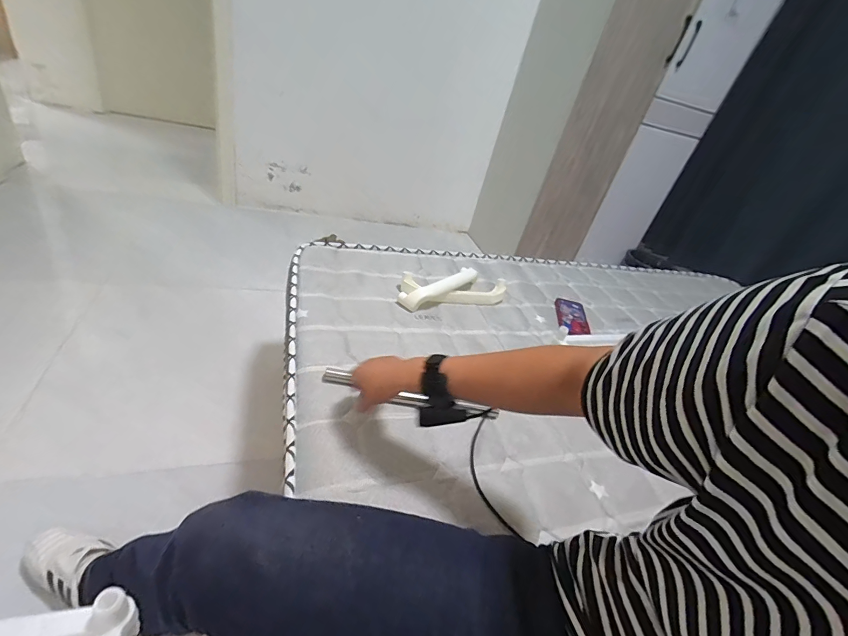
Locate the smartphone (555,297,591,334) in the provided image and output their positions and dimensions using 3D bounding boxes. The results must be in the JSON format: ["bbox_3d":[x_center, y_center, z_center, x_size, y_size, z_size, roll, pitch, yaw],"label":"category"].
[{"bbox_3d":[0.399,-0.006,1.077,0.076,0.005,0.196,18,34,2],"label":"smartphone"}]

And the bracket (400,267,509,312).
[{"bbox_3d":[0.075,-0.082,1.032,0.328,0.050,0.131,-10,42,-34],"label":"bracket"}]

